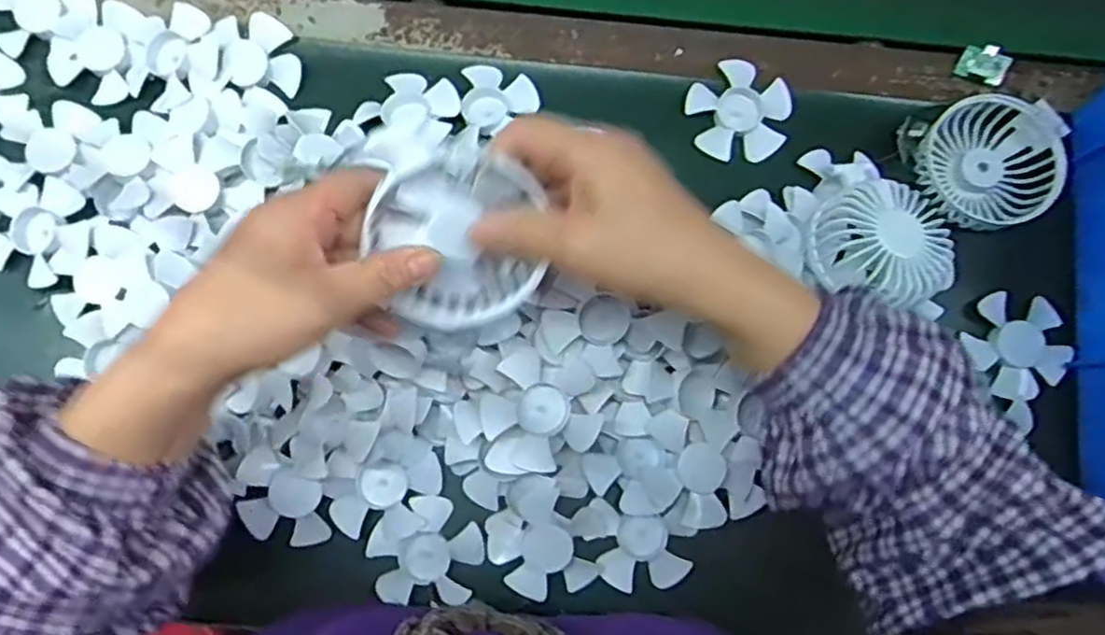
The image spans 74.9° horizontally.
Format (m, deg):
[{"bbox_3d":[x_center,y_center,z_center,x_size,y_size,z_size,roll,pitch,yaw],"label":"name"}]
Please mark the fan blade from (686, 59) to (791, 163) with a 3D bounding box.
[{"bbox_3d":[0.128,-0.143,0.496,0.068,0.009,0.069,0,79,-1],"label":"fan blade"}]

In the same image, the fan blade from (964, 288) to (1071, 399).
[{"bbox_3d":[0.306,0.017,0.477,0.062,0.019,0.067,-36,80,-7],"label":"fan blade"}]

